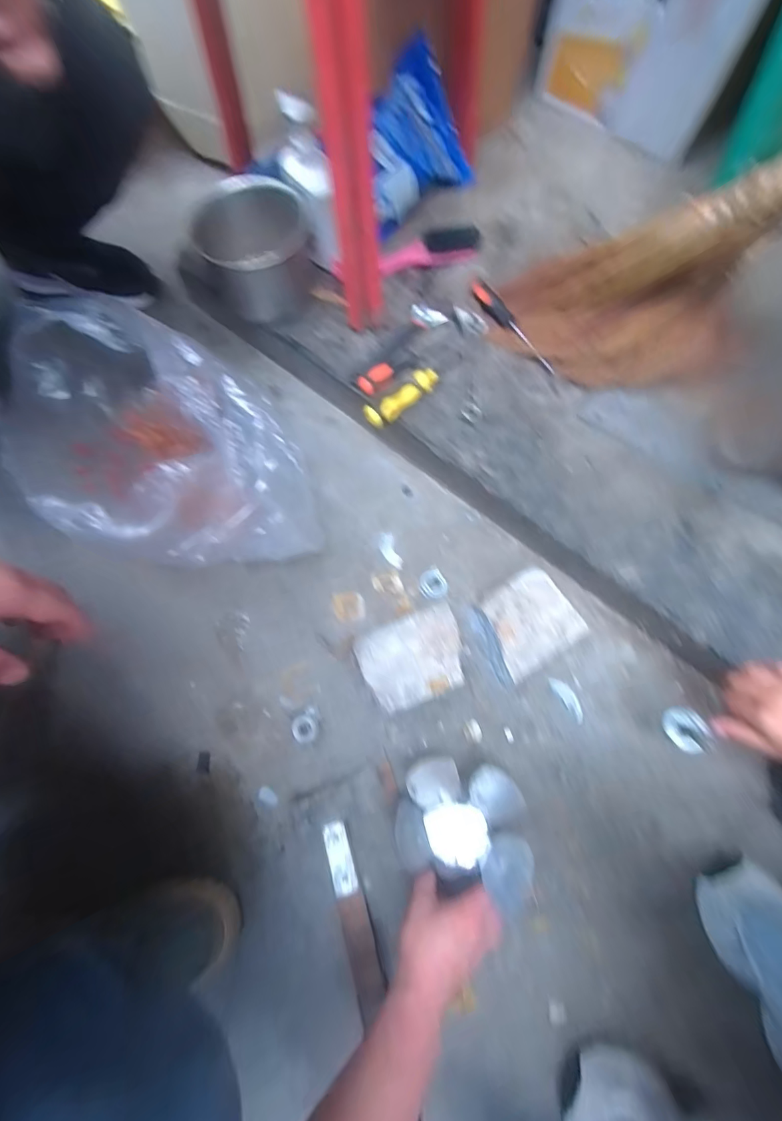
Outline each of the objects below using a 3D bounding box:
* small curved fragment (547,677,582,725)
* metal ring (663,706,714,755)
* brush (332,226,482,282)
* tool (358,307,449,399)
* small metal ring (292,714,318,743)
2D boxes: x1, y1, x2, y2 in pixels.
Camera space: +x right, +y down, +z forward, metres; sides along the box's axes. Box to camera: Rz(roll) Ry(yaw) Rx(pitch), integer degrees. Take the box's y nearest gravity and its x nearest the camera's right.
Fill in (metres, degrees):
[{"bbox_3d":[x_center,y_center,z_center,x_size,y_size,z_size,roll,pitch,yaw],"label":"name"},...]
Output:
[{"bbox_3d":[0.238,0.184,0.576,0.020,0.004,0.064,-34,76,-8],"label":"small curved fragment"},{"bbox_3d":[0.333,0.190,0.482,0.011,0.042,0.049,22,49,-31],"label":"metal ring"},{"bbox_3d":[0.026,-0.469,0.660,0.230,0.028,0.048,-12,74,-2],"label":"brush"},{"bbox_3d":[0.013,-0.303,0.617,0.048,0.023,0.162,34,78,10],"label":"tool"},{"bbox_3d":[-0.116,0.225,0.575,0.035,0.004,0.035,0,74,1],"label":"small metal ring"}]

